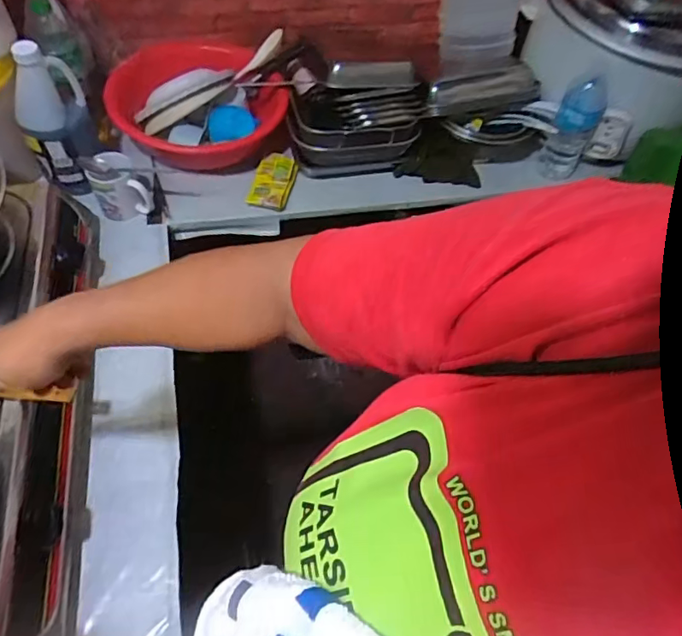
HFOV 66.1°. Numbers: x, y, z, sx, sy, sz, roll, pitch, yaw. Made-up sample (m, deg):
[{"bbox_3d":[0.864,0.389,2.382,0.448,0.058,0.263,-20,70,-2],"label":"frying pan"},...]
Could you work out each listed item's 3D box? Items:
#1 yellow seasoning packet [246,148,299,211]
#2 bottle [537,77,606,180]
[{"bbox_3d":[-0.133,-0.292,1.077,0.078,0.026,0.158,12,55,4],"label":"yellow seasoning packet"},{"bbox_3d":[0.492,-0.394,1.124,0.085,0.222,0.075,25,57,13],"label":"bottle"}]

